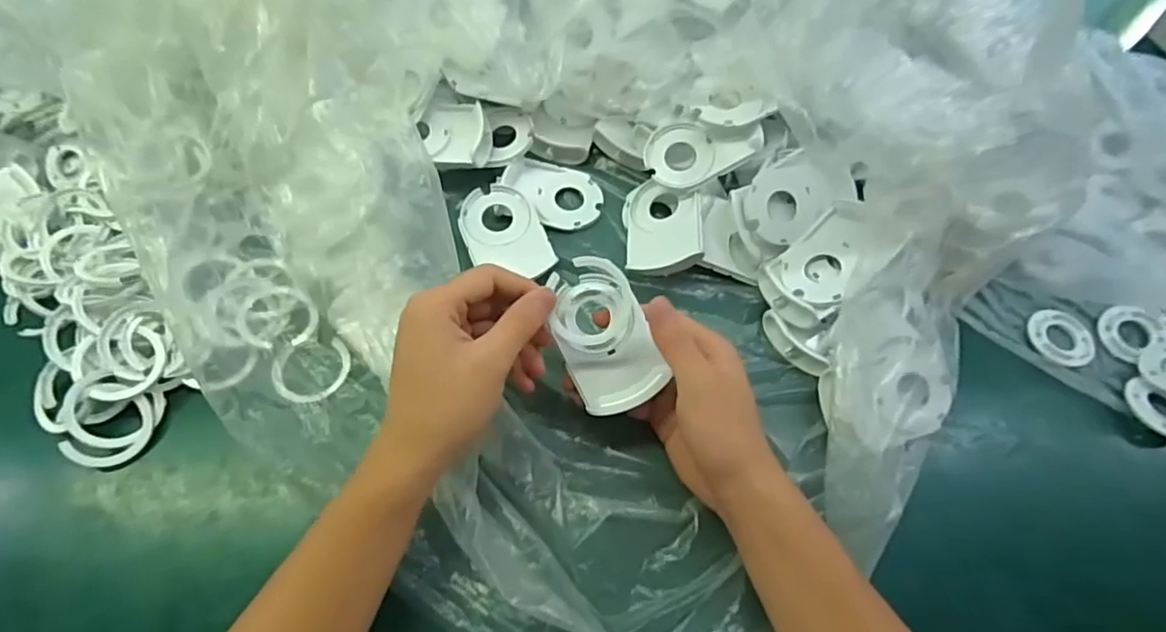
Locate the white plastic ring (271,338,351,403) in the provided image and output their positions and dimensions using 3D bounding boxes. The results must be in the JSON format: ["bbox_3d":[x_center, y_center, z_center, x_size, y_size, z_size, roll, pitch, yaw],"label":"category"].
[{"bbox_3d":[-0.183,0.037,0.409,0.048,0.005,0.045,0,62,-1],"label":"white plastic ring"}]

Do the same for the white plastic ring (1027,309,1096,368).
[{"bbox_3d":[0.340,0.015,0.431,0.045,0.006,0.044,0,62,-1],"label":"white plastic ring"}]

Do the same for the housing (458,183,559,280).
[{"bbox_3d":[-0.059,-0.060,0.458,0.056,0.015,0.080,-23,64,-13],"label":"housing"}]

